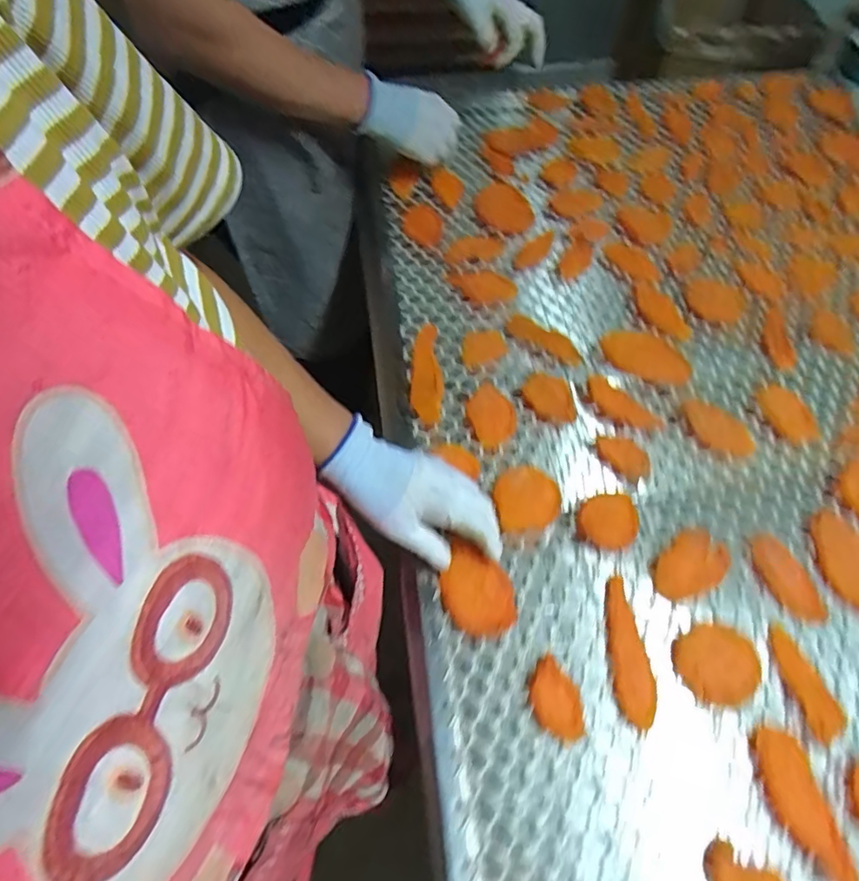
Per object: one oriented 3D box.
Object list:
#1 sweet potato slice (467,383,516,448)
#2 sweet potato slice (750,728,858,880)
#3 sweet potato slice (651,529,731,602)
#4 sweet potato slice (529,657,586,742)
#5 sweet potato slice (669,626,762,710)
[{"bbox_3d":[0.066,-0.028,0.603,0.049,0.011,0.068,-18,60,-9],"label":"sweet potato slice"},{"bbox_3d":[0.280,0.275,0.421,0.041,0.005,0.102,-10,59,-4],"label":"sweet potato slice"},{"bbox_3d":[0.243,0.114,0.514,0.050,0.014,0.074,40,68,23],"label":"sweet potato slice"},{"bbox_3d":[0.103,0.211,0.458,0.039,0.010,0.061,-5,59,0],"label":"sweet potato slice"},{"bbox_3d":[0.244,0.187,0.468,0.067,0.018,0.061,-1,59,2],"label":"sweet potato slice"}]

